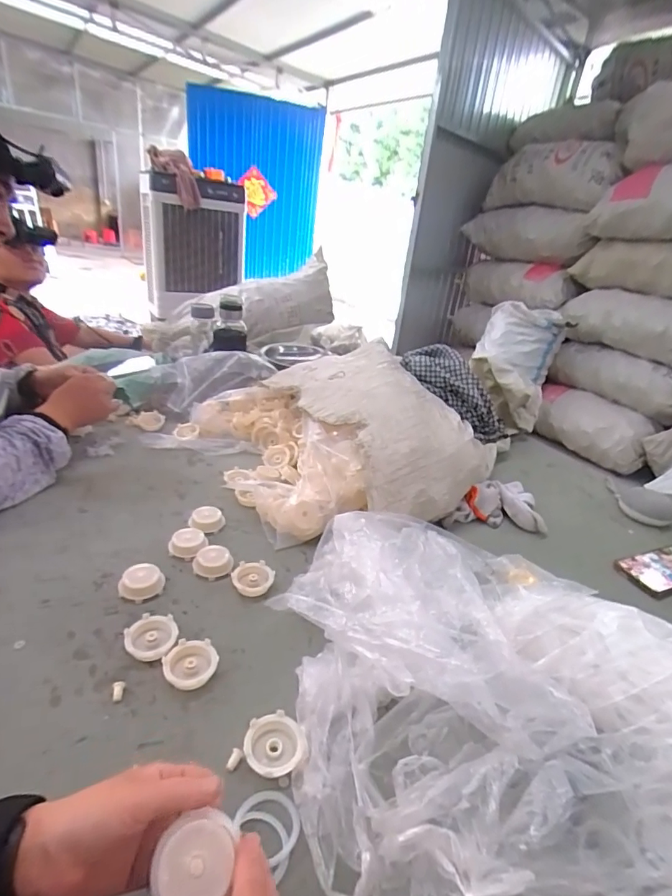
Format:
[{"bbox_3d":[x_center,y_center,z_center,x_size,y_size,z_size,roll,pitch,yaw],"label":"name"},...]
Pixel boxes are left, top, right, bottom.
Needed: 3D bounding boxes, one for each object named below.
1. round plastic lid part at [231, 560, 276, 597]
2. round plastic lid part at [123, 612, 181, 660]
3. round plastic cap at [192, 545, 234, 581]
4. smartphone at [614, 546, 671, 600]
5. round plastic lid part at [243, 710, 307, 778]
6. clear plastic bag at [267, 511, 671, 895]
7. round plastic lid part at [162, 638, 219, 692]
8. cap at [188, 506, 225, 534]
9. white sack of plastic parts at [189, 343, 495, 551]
[{"bbox_3d":[-0.113,0.179,0.614,0.055,0.018,0.052,5,26,-2],"label":"round plastic lid part"},{"bbox_3d":[-0.208,0.215,0.512,0.055,0.018,0.055,5,26,-2],"label":"round plastic lid part"},{"bbox_3d":[-0.170,0.159,0.627,0.052,0.026,0.048,5,26,-2],"label":"round plastic cap"},{"bbox_3d":[0.550,0.204,0.751,0.152,0.019,0.084,-5,28,-20],"label":"smartphone"},{"bbox_3d":[-0.057,0.279,0.423,0.054,0.018,0.051,5,26,-2],"label":"round plastic lid part"},{"bbox_3d":[0.168,0.219,0.458,0.424,0.131,0.393,2,26,-8],"label":"clear plastic bag"},{"bbox_3d":[-0.157,0.234,0.487,0.053,0.019,0.052,5,26,-2],"label":"round plastic lid part"},{"bbox_3d":[-0.202,0.112,0.702,0.046,0.020,0.047,5,26,-2],"label":"cap"},{"bbox_3d":[0.003,-0.037,0.890,0.465,0.179,0.504,-7,29,-25],"label":"white sack of plastic parts"}]

